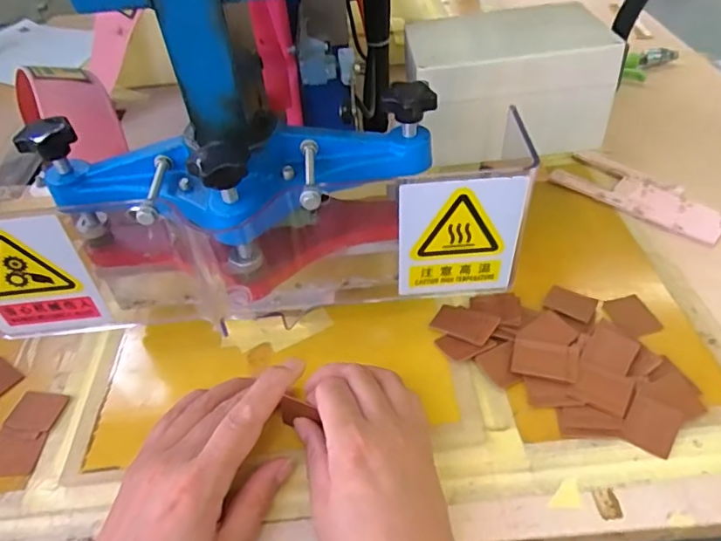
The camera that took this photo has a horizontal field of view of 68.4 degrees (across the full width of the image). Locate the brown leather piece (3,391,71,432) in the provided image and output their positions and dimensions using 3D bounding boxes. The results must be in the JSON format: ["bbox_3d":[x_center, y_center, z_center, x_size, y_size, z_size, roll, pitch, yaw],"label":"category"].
[{"bbox_3d":[-0.252,0.110,0.413,0.042,0.004,0.030,2,52,13],"label":"brown leather piece"}]

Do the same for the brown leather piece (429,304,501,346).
[{"bbox_3d":[0.086,0.043,0.439,0.049,0.004,0.033,22,51,25],"label":"brown leather piece"}]

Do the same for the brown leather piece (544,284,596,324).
[{"bbox_3d":[0.179,0.028,0.452,0.038,0.007,0.034,23,52,25],"label":"brown leather piece"}]

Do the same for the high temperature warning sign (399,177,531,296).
[{"bbox_3d":[0.066,-0.020,0.356,0.079,0.096,0.006,-6,45,-1],"label":"high temperature warning sign"}]

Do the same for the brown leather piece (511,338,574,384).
[{"bbox_3d":[0.137,0.068,0.400,0.043,0.004,0.030,11,47,16],"label":"brown leather piece"}]

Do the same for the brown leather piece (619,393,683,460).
[{"bbox_3d":[0.203,0.108,0.370,0.032,0.004,0.040,28,59,20],"label":"brown leather piece"}]

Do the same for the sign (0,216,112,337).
[{"bbox_3d":[-0.220,0.008,0.353,0.071,0.105,0.010,-6,46,-7],"label":"sign"}]

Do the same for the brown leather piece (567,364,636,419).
[{"bbox_3d":[0.175,0.086,0.384,0.039,0.005,0.031,21,51,24],"label":"brown leather piece"}]

